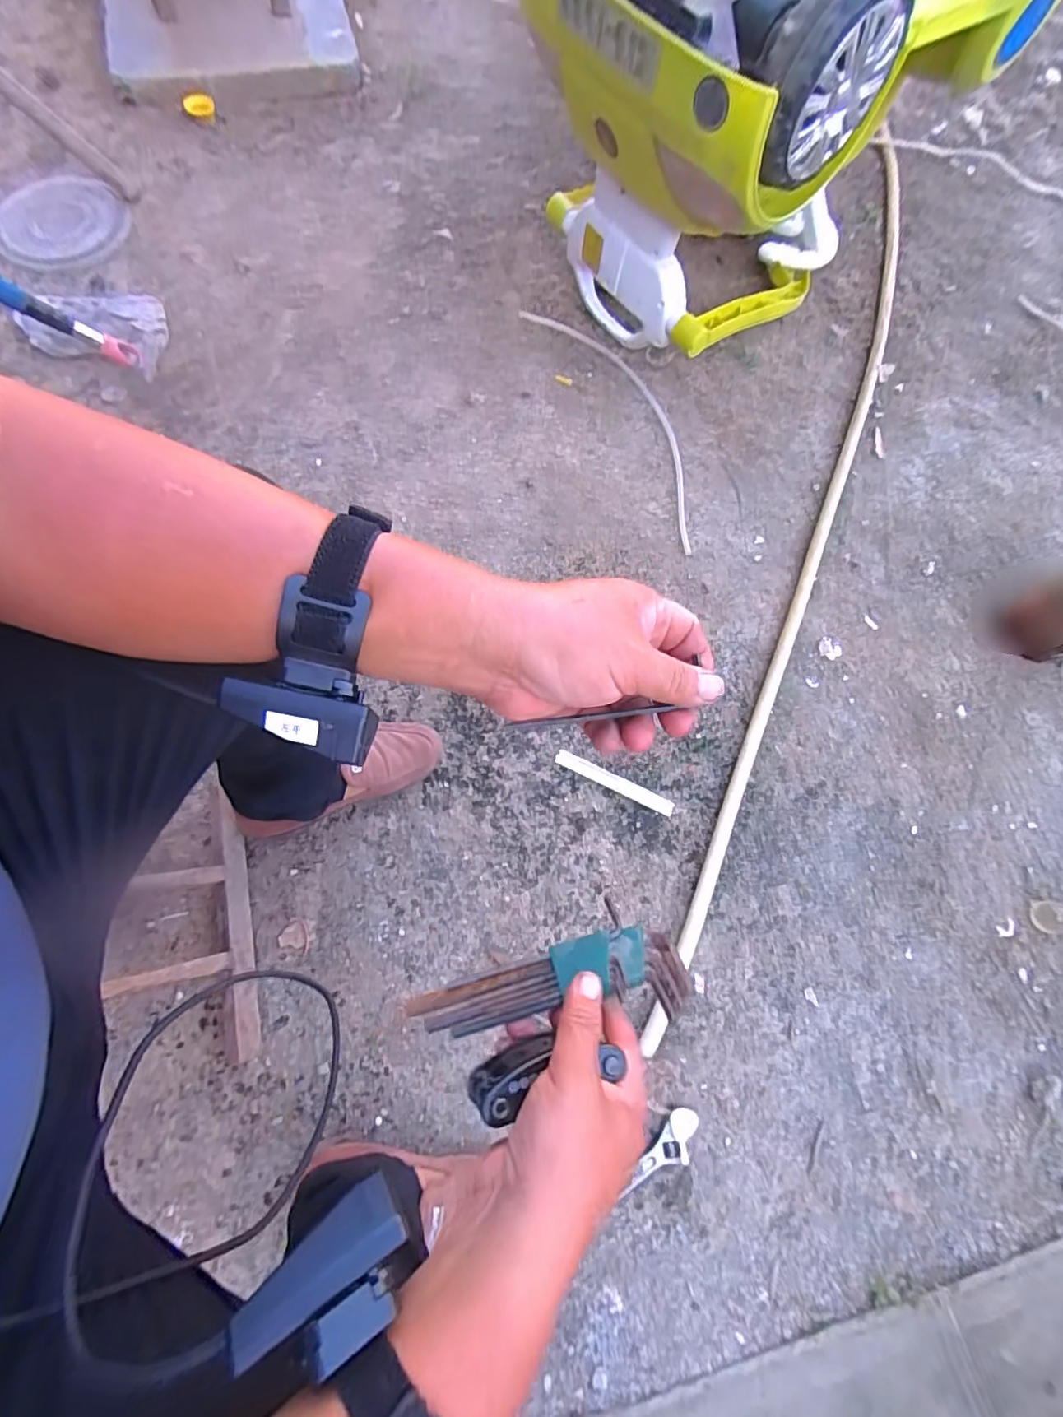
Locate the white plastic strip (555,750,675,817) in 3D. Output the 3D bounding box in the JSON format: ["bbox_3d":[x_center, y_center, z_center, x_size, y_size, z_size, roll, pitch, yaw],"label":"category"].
[{"bbox_3d":[0.114,0.102,0.767,0.172,0.005,0.022,25,74,6],"label":"white plastic strip"}]

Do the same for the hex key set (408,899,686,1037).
[{"bbox_3d":[0.009,0.177,0.360,0.176,0.025,0.058,-12,69,-2],"label":"hex key set"}]

